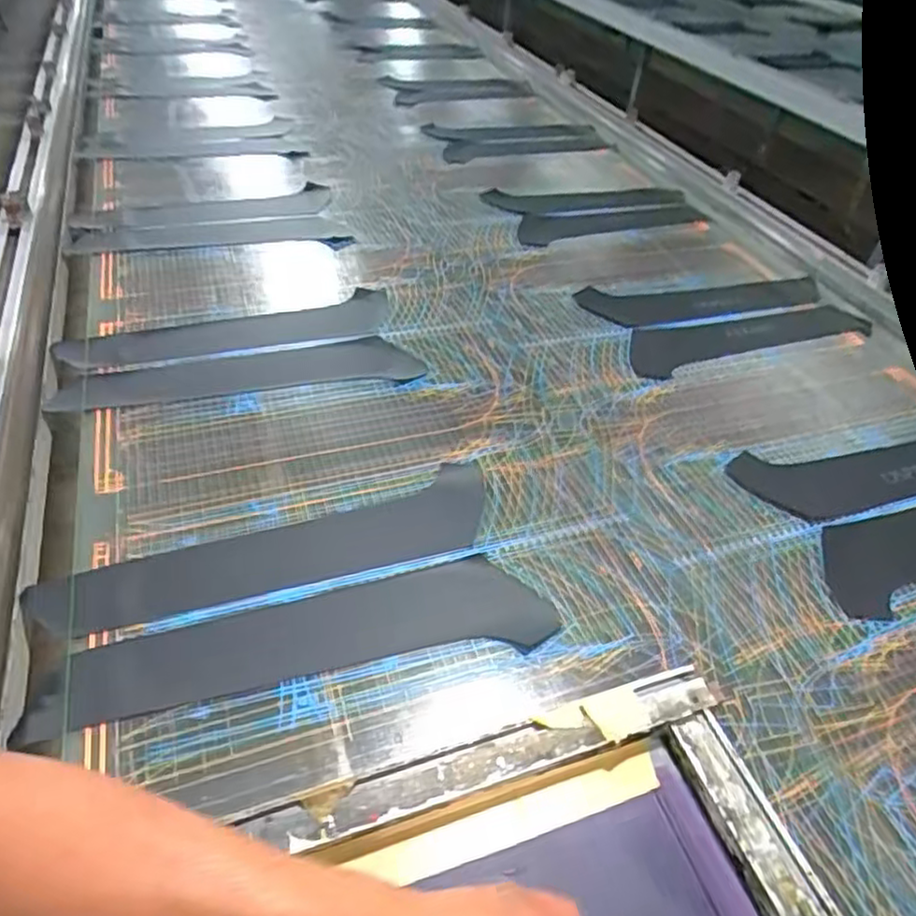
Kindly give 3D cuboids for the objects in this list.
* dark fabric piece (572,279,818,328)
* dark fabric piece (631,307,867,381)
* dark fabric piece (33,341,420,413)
[{"bbox_3d":[0.397,-0.252,1.066,0.394,0.011,0.106,-4,44,-10],"label":"dark fabric piece"},{"bbox_3d":[0.432,-0.185,1.002,0.424,0.006,0.113,-12,46,-17],"label":"dark fabric piece"},{"bbox_3d":[-0.273,-0.110,0.854,0.435,0.010,0.096,-8,45,-14],"label":"dark fabric piece"}]

